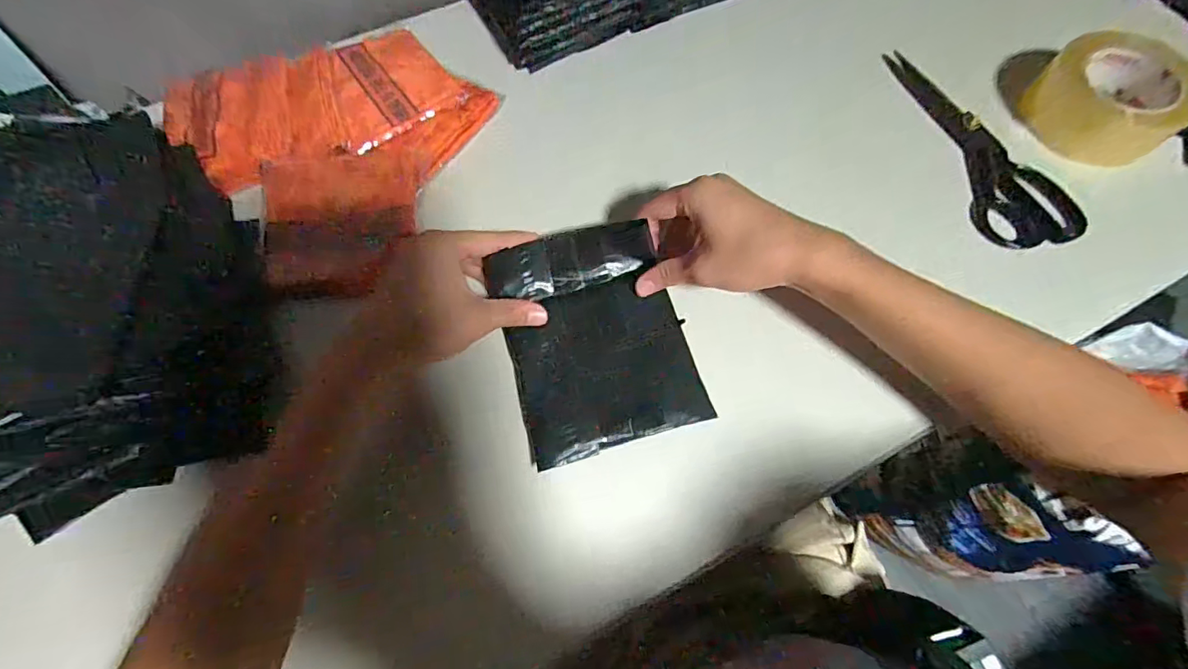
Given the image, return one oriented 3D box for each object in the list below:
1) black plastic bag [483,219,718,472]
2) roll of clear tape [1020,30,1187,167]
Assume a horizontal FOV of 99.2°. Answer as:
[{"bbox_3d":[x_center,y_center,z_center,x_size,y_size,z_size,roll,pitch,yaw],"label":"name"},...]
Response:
[{"bbox_3d":[0.001,0.000,0.395,0.136,0.020,0.173,-16,73,-6],"label":"black plastic bag"},{"bbox_3d":[0.463,-0.212,0.454,0.108,0.057,0.113,0,72,-1],"label":"roll of clear tape"}]

